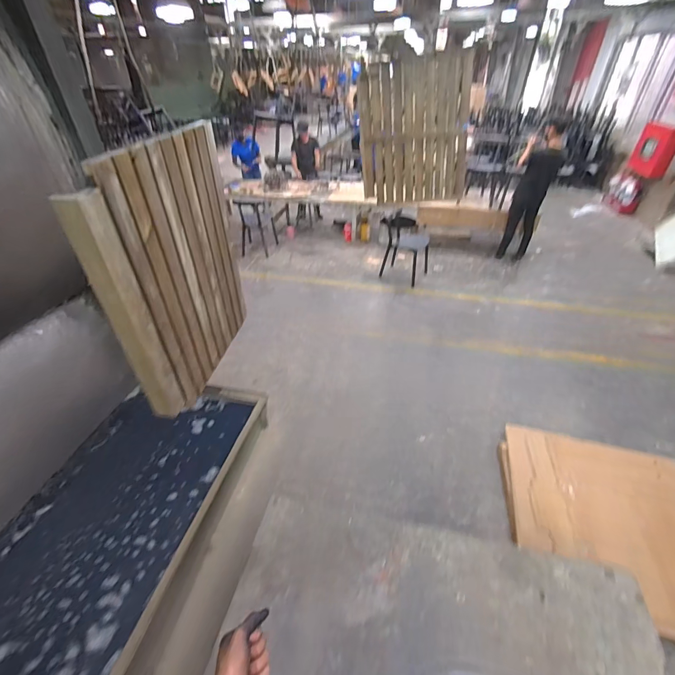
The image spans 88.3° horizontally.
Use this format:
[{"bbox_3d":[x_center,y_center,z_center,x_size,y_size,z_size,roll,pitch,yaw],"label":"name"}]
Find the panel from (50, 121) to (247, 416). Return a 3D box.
[{"bbox_3d":[-0.450,-0.203,1.052,0.056,0.681,0.599,4,39,8],"label":"panel"}]

